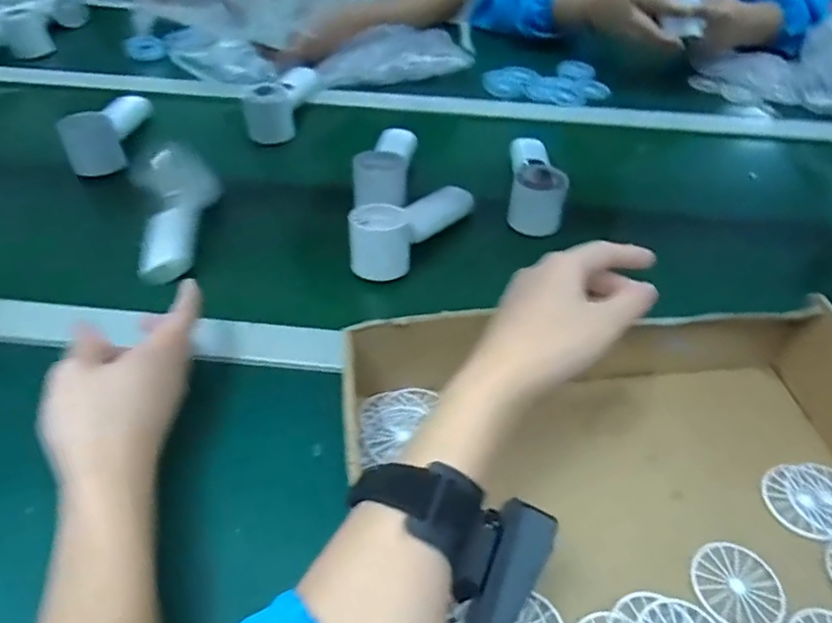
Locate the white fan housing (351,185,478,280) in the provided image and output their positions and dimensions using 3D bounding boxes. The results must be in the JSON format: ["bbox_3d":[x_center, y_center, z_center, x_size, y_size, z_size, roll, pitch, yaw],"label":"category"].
[{"bbox_3d":[-0.004,-0.092,0.557,0.055,0.050,0.159,32,54,24],"label":"white fan housing"}]

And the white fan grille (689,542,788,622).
[{"bbox_3d":[0.193,0.165,0.343,0.050,0.005,0.049,1,48,-1],"label":"white fan grille"}]

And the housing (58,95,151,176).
[{"bbox_3d":[-0.363,-0.220,0.676,0.052,0.070,0.153,-1,48,-4],"label":"housing"}]

